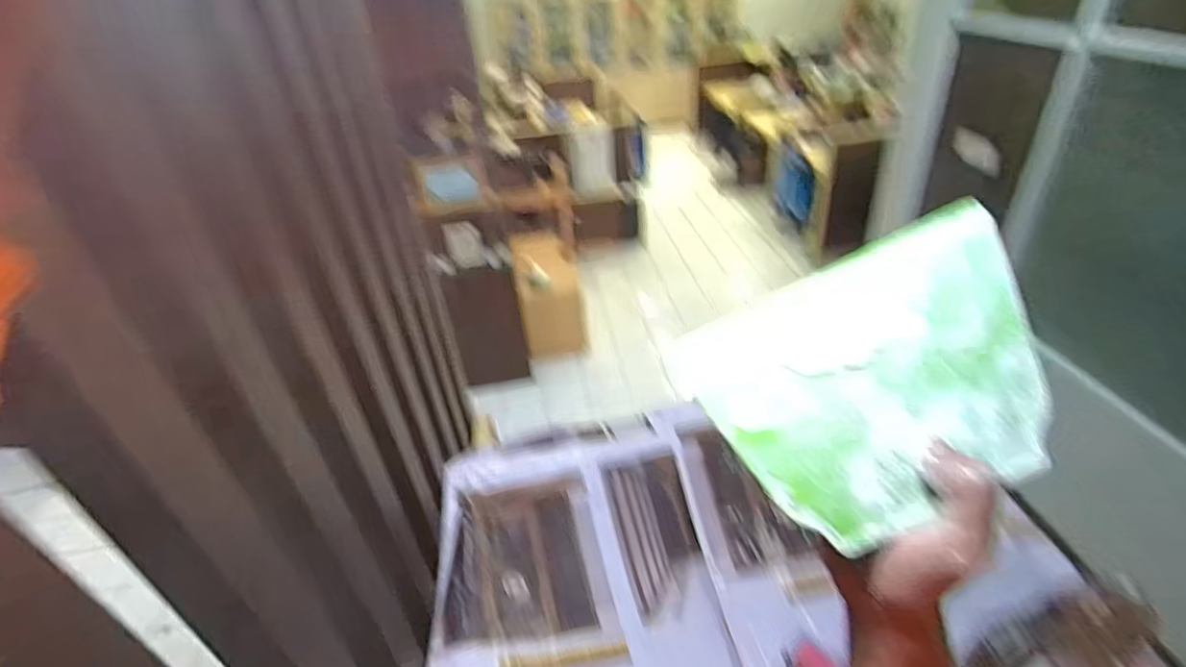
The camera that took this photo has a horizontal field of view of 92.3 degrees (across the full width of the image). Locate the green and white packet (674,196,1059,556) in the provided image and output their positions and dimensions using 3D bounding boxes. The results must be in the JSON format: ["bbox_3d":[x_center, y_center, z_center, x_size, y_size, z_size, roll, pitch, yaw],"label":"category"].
[{"bbox_3d":[0.144,0.027,0.293,0.164,0.130,0.022,-27,-10,5],"label":"green and white packet"}]

